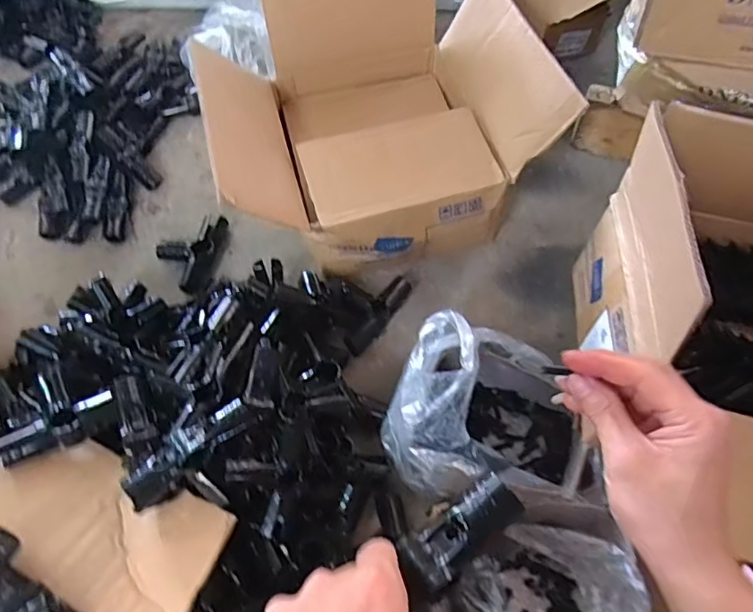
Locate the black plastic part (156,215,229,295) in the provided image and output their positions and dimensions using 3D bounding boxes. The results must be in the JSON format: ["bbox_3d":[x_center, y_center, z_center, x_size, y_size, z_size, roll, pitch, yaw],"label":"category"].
[{"bbox_3d":[-0.282,-0.079,0.871,0.092,0.030,0.138,5,60,1],"label":"black plastic part"}]

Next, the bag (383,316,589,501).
[{"bbox_3d":[0.128,0.128,0.693,0.223,0.139,0.197,8,60,3],"label":"bag"}]

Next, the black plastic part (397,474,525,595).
[{"bbox_3d":[0.046,0.123,0.316,0.071,0.017,0.032,-36,66,-8],"label":"black plastic part"}]

